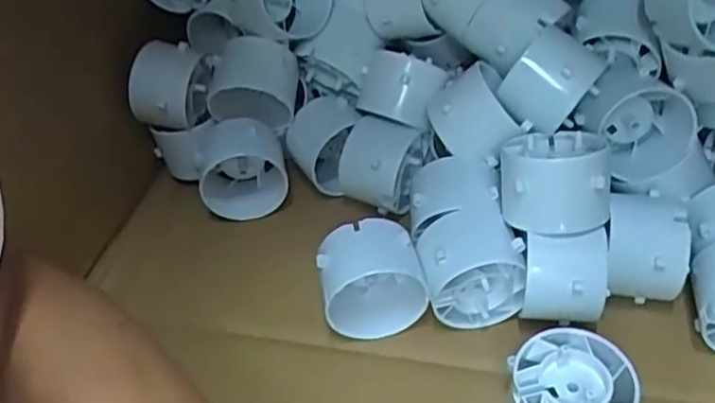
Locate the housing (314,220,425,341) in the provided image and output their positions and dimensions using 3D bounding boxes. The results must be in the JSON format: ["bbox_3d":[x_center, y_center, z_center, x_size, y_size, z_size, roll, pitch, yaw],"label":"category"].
[{"bbox_3d":[0.006,0.040,0.323,0.046,0.052,0.035,-10,46,-8],"label":"housing"}]

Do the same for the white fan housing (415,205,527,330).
[{"bbox_3d":[0.053,0.030,0.321,0.046,0.048,0.038,-6,45,-5],"label":"white fan housing"}]

